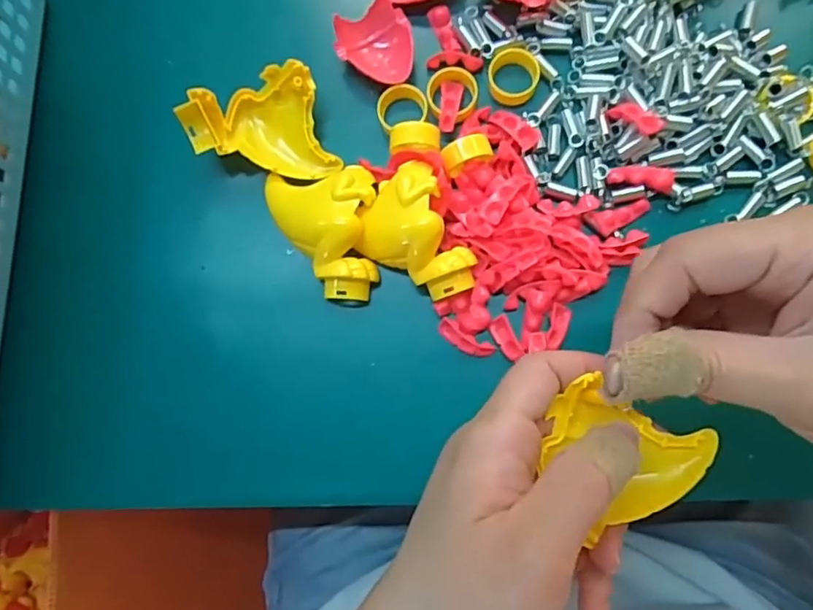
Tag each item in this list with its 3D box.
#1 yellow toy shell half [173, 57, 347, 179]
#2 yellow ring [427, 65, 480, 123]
[{"bbox_3d":[-0.075,-0.088,0.295,0.066,0.027,0.055,-18,81,4],"label":"yellow toy shell half"},{"bbox_3d":[0.024,-0.108,0.303,0.026,0.009,0.028,-1,83,6],"label":"yellow ring"}]

